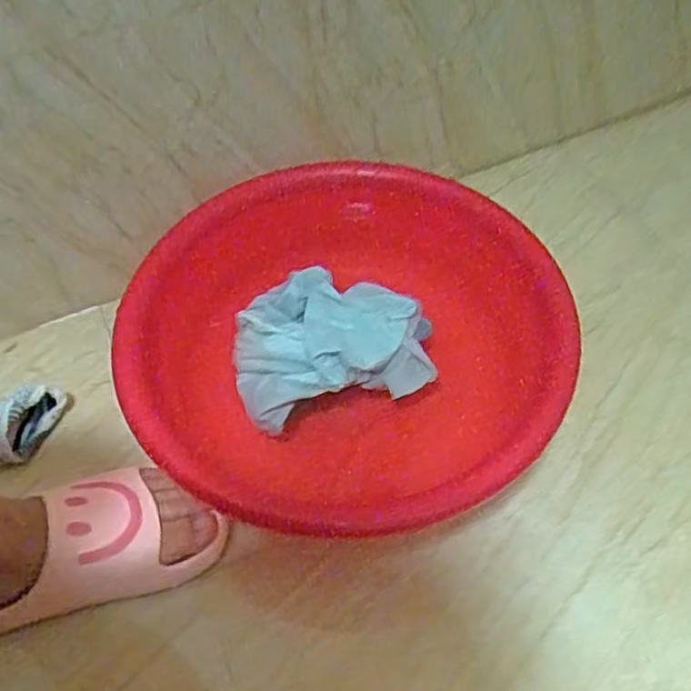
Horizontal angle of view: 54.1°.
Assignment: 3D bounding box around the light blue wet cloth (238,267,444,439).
[{"bbox_3d":[-0.016,-0.009,0.589,0.161,0.027,0.135,-14,54,-7],"label":"light blue wet cloth"}]

